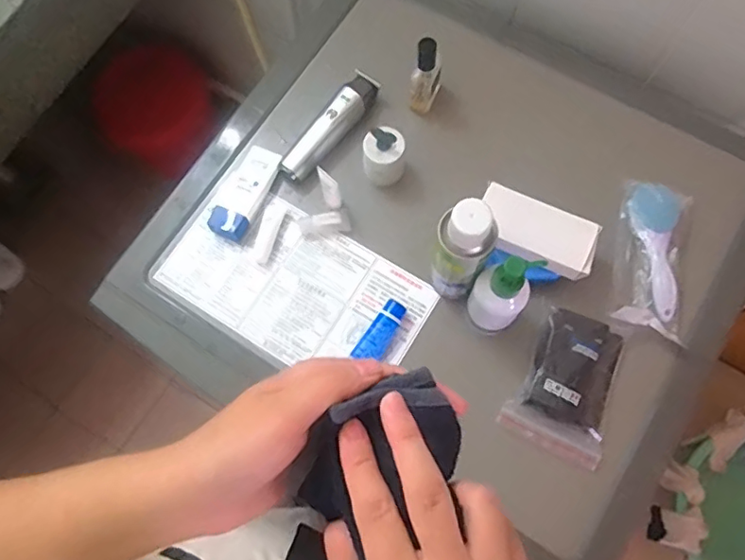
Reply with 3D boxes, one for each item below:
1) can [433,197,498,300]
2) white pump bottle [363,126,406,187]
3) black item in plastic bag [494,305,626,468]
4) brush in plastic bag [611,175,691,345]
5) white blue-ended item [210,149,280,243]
[{"bbox_3d":[0.079,-0.024,0.513,0.048,0.150,0.043,25,76,8],"label":"can"},{"bbox_3d":[0.012,-0.133,0.607,0.046,0.066,0.041,0,74,2],"label":"white pump bottle"},{"bbox_3d":[0.194,0.101,0.544,0.092,0.027,0.128,27,76,9],"label":"black item in plastic bag"},{"bbox_3d":[0.286,-0.023,0.576,0.073,0.032,0.152,14,75,6],"label":"brush in plastic bag"},{"bbox_3d":[-0.145,-0.100,0.637,0.047,0.017,0.107,26,76,9],"label":"white blue-ended item"}]

